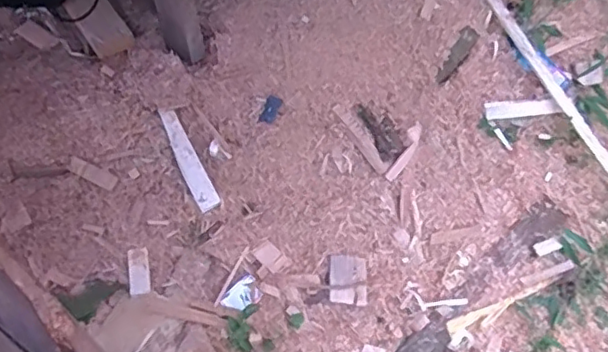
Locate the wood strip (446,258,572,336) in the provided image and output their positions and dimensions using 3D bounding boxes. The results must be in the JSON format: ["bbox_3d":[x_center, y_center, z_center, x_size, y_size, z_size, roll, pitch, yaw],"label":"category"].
[{"bbox_3d":[0.493,0.288,1.433,0.355,0.016,0.046,-26,80,-14],"label":"wood strip"}]

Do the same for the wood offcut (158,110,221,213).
[{"bbox_3d":[-0.252,-0.036,1.312,0.045,0.022,0.238,-24,80,-17],"label":"wood offcut"}]

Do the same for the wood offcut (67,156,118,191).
[{"bbox_3d":[-0.441,-0.004,1.262,0.102,0.005,0.031,31,71,-18],"label":"wood offcut"}]

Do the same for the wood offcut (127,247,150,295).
[{"bbox_3d":[-0.342,0.198,1.254,0.040,0.013,0.096,-7,72,-6],"label":"wood offcut"}]

